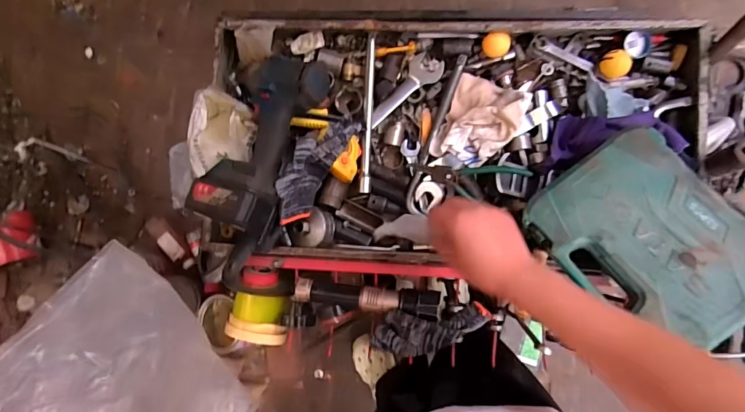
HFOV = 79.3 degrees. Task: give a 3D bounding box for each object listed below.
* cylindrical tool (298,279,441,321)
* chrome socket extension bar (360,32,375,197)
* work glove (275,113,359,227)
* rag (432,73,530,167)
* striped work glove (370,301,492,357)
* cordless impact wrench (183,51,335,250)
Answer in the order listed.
[{"bbox_3d":[-0.007,0.132,0.650,0.205,0.045,0.037,4,89,7],"label":"cylindrical tool"},{"bbox_3d":[-0.007,-0.138,0.673,0.016,0.020,0.234,2,88,7],"label":"chrome socket extension bar"},{"bbox_3d":[-0.083,-0.055,0.628,0.051,0.075,0.167,34,92,7],"label":"work glove"},{"bbox_3d":[0.156,-0.119,0.648,0.104,0.037,0.127,23,91,8],"label":"rag"},{"bbox_3d":[0.078,0.177,0.636,0.172,0.039,0.072,-6,87,7],"label":"striped work glove"},{"bbox_3d":[-0.158,-0.085,0.613,0.115,0.075,0.259,21,91,8],"label":"cordless impact wrench"}]

